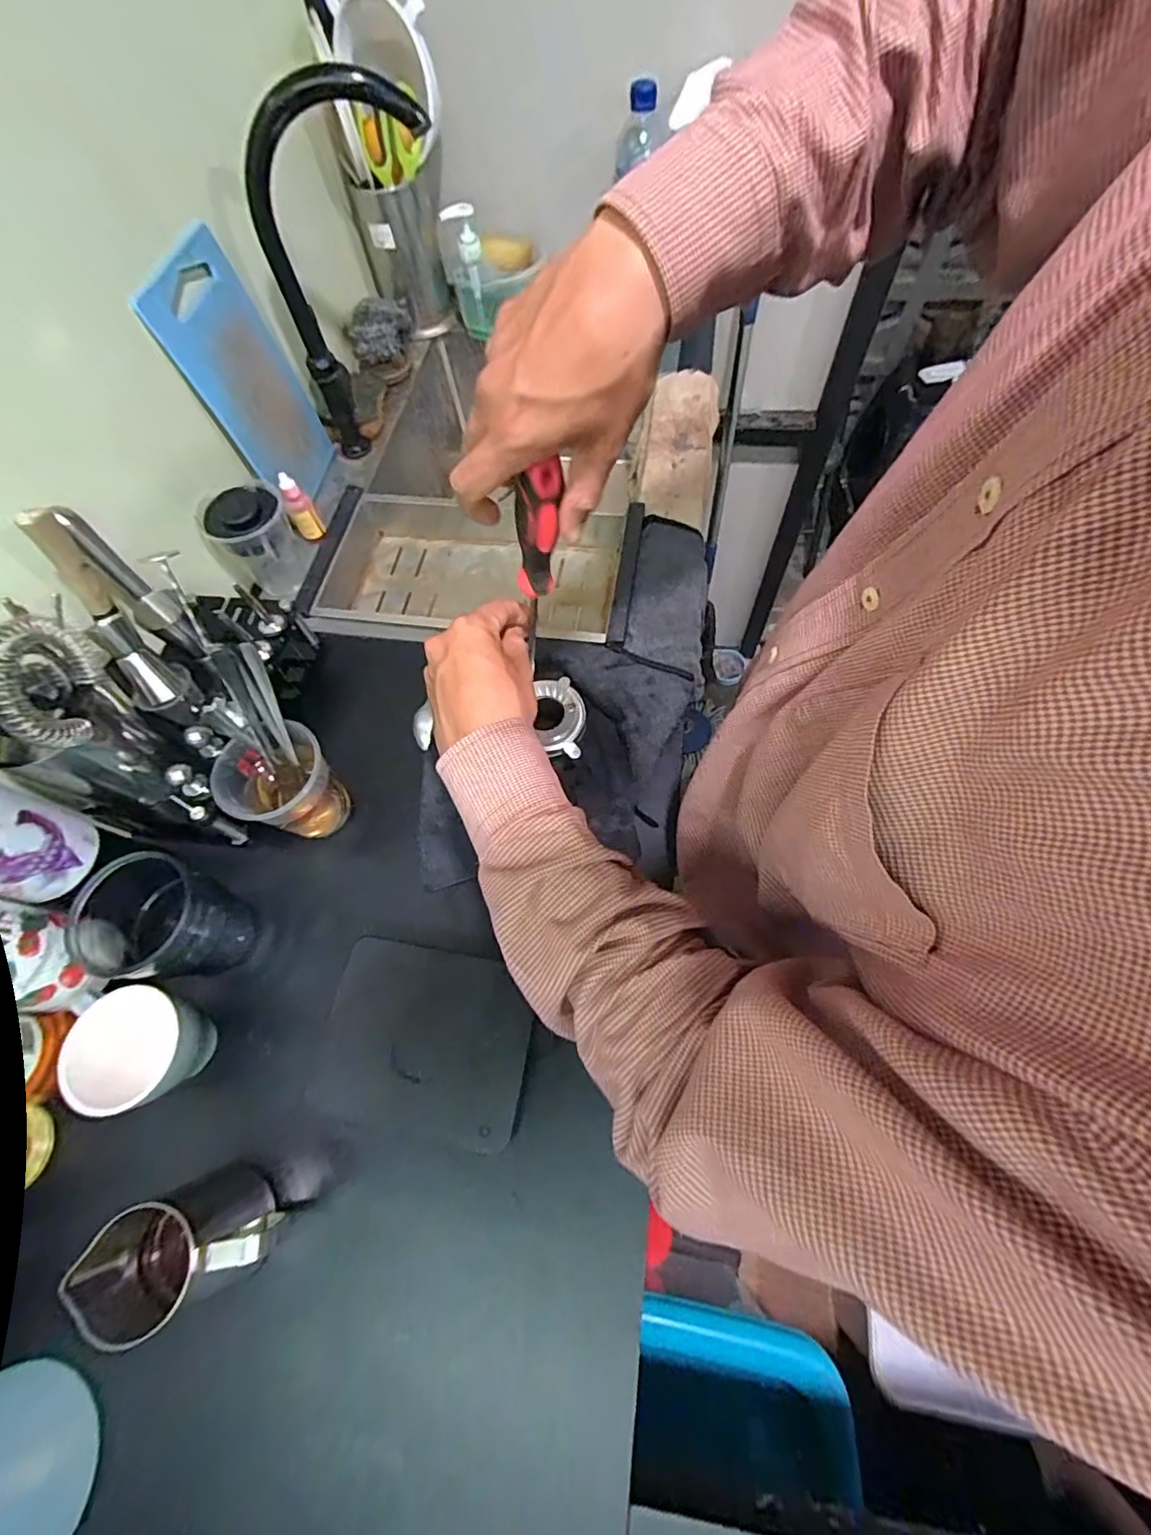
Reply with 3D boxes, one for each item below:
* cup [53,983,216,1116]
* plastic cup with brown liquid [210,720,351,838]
[{"bbox_3d":[-0.322,0.210,0.427,0.087,0.081,0.082,-1,64,3],"label":"cup"},{"bbox_3d":[-0.256,0.017,0.506,0.080,0.091,0.085,-1,64,3],"label":"plastic cup with brown liquid"}]

